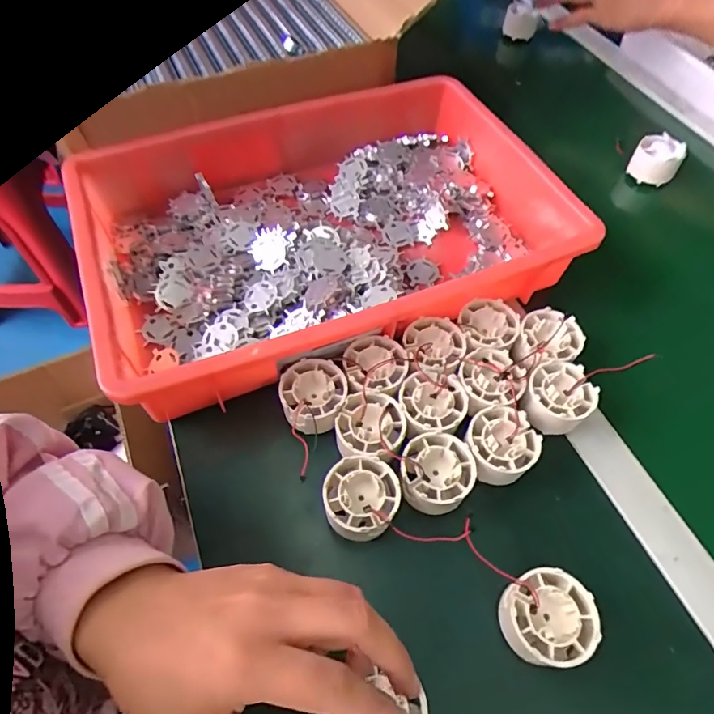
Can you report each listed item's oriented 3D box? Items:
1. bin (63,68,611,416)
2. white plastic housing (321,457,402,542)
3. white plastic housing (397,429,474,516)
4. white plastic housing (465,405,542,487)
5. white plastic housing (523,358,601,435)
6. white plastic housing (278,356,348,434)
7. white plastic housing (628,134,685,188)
[{"bbox_3d":[-0.023,-0.136,0.467,0.428,0.077,0.313,-20,59,-14],"label":"bin"},{"bbox_3d":[0.003,0.100,0.338,0.050,0.034,0.052,1,57,-1],"label":"white plastic housing"},{"bbox_3d":[0.057,0.083,0.348,0.050,0.028,0.055,1,57,-1],"label":"white plastic housing"},{"bbox_3d":[0.107,0.072,0.368,0.051,0.045,0.050,1,57,-1],"label":"white plastic housing"},{"bbox_3d":[0.159,0.037,0.387,0.049,0.041,0.057,32,62,18],"label":"white plastic housing"},{"bbox_3d":[-0.034,0.031,0.382,0.050,0.032,0.053,-1,57,-2],"label":"white plastic housing"},{"bbox_3d":[0.355,-0.234,0.567,0.052,0.039,0.046,30,61,17],"label":"white plastic housing"}]

